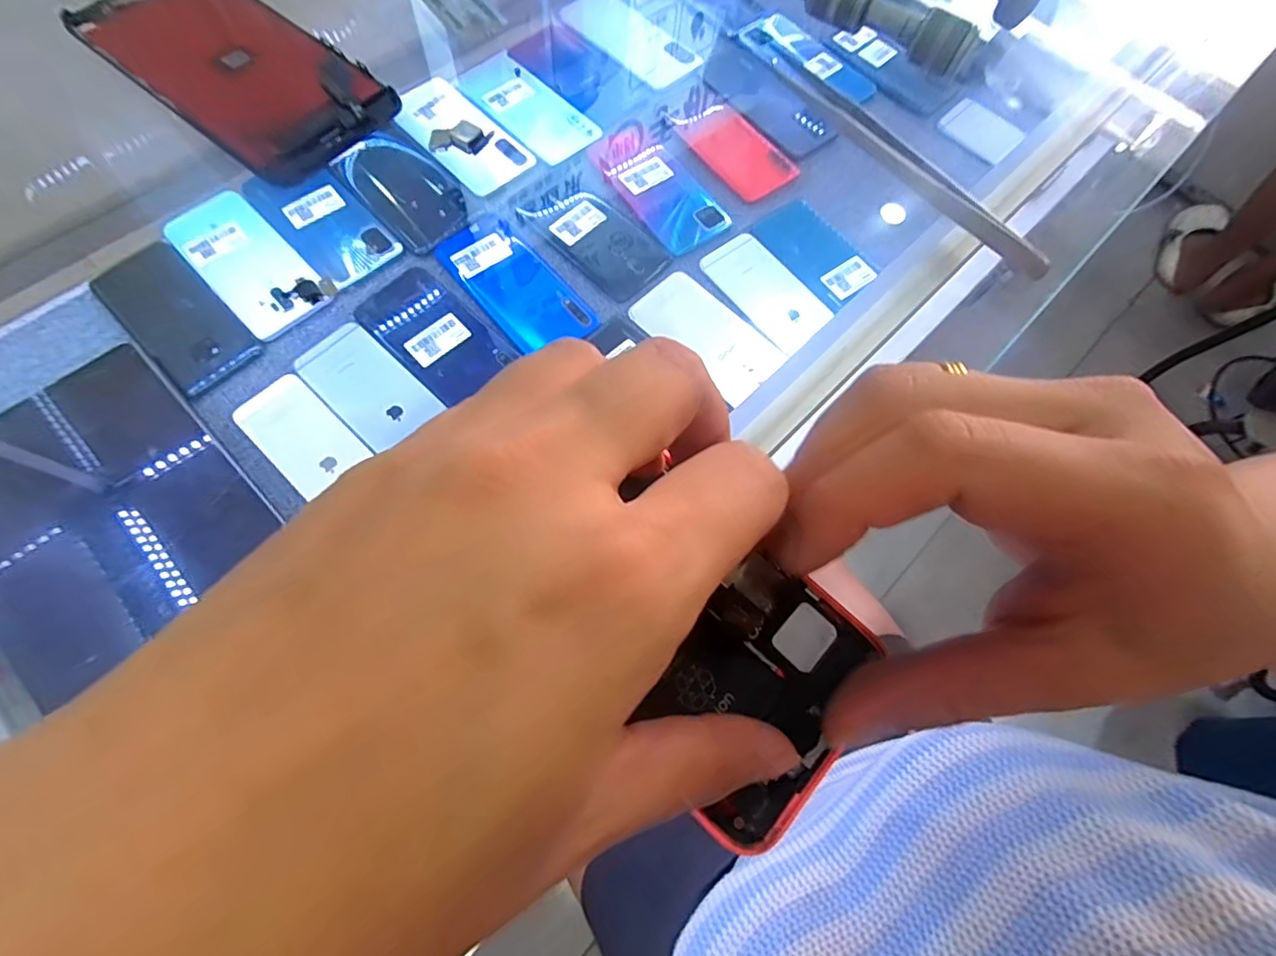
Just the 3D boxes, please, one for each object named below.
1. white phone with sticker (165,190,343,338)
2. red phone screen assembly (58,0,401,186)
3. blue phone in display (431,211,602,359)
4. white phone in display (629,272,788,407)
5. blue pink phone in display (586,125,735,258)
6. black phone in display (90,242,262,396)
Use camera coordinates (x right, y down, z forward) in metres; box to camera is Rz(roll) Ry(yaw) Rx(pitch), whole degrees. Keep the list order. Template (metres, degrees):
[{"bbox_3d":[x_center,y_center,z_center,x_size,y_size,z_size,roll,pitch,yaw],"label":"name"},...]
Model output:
[{"bbox_3d":[-0.351,-0.195,0.489,0.074,0.006,0.161,-42,77,-16],"label":"white phone with sticker"},{"bbox_3d":[-0.146,-0.151,0.195,0.118,0.008,0.056,37,72,10],"label":"red phone screen assembly"},{"bbox_3d":[-0.113,-0.179,0.502,0.074,0.006,0.158,-37,76,-15],"label":"blue phone in display"},{"bbox_3d":[0.060,-0.129,0.487,0.069,0.010,0.135,-40,77,-15],"label":"white phone in display"},{"bbox_3d":[0.020,-0.292,0.547,0.074,0.007,0.160,-33,75,-14],"label":"blue pink phone in display"},{"bbox_3d":[-0.399,-0.143,0.470,0.162,0.011,0.069,42,73,12],"label":"black phone in display"}]

